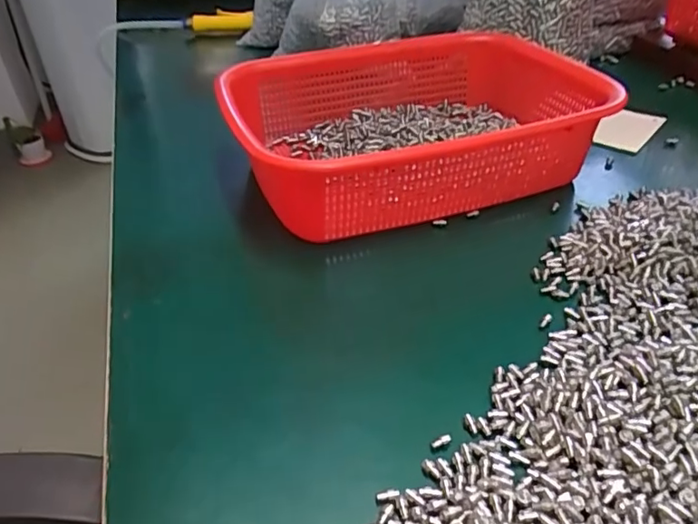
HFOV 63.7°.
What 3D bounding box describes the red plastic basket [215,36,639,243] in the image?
[{"bbox_3d":[0.055,-0.112,0.464,0.290,0.076,0.219,-14,38,-14],"label":"red plastic basket"}]

